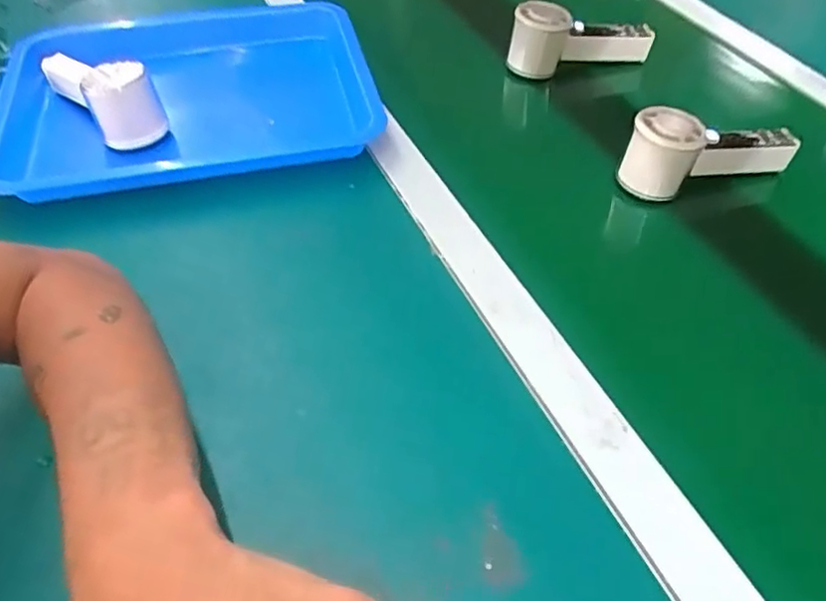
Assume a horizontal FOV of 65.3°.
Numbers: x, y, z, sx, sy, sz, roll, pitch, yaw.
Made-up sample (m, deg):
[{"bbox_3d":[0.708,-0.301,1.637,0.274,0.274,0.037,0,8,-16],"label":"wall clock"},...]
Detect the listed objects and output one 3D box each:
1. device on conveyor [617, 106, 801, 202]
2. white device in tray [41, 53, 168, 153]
[{"bbox_3d":[0.247,-0.127,0.533,0.148,0.055,0.049,-12,52,-9],"label":"device on conveyor"},{"bbox_3d":[-0.286,-0.198,0.587,0.054,0.054,0.160,-35,59,-24],"label":"white device in tray"}]

